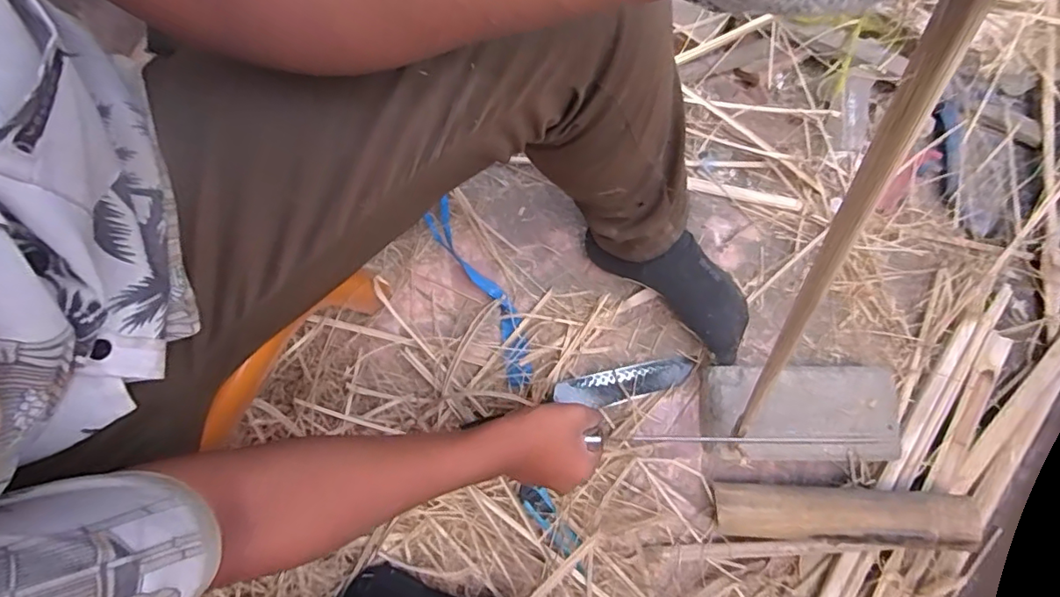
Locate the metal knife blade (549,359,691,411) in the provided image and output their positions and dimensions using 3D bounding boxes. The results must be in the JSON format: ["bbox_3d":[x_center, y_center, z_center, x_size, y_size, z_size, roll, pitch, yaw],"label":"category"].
[{"bbox_3d":[0.117,0.105,0.656,0.170,0.006,0.040,-11,81,-8],"label":"metal knife blade"}]

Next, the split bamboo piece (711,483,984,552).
[{"bbox_3d":[0.330,0.236,0.573,0.245,0.033,0.059,-3,80,16],"label":"split bamboo piece"}]

